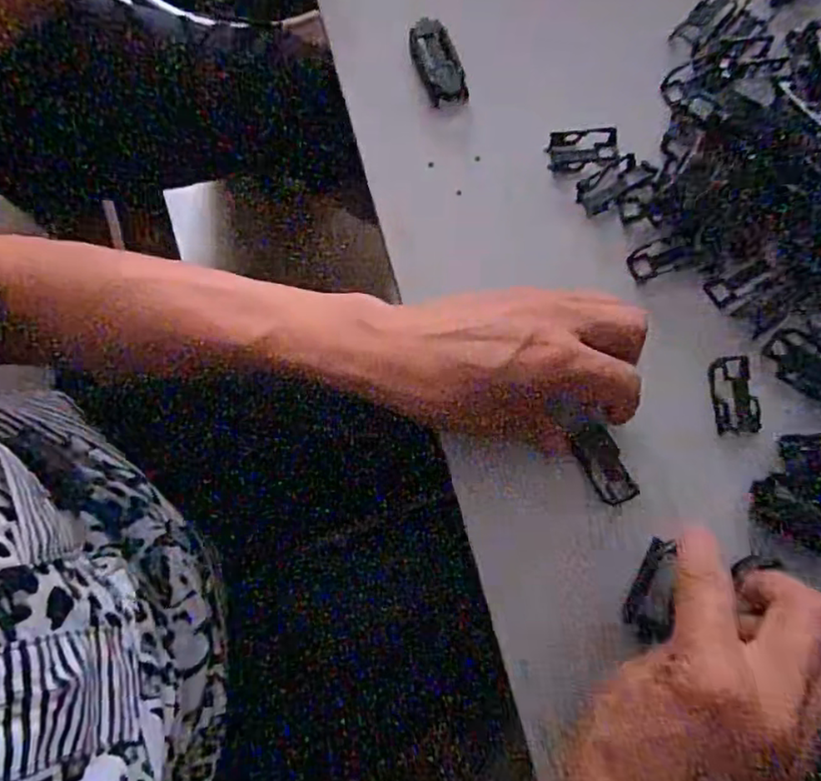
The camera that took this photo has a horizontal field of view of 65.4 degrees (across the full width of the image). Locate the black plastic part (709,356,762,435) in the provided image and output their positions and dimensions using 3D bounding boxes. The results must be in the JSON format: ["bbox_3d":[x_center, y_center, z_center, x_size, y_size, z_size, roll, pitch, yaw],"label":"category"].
[{"bbox_3d":[0.169,0.002,0.333,0.022,0.004,0.040,-5,81,1],"label":"black plastic part"}]

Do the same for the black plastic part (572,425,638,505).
[{"bbox_3d":[0.100,0.039,0.326,0.019,0.004,0.040,-28,85,-6],"label":"black plastic part"}]

